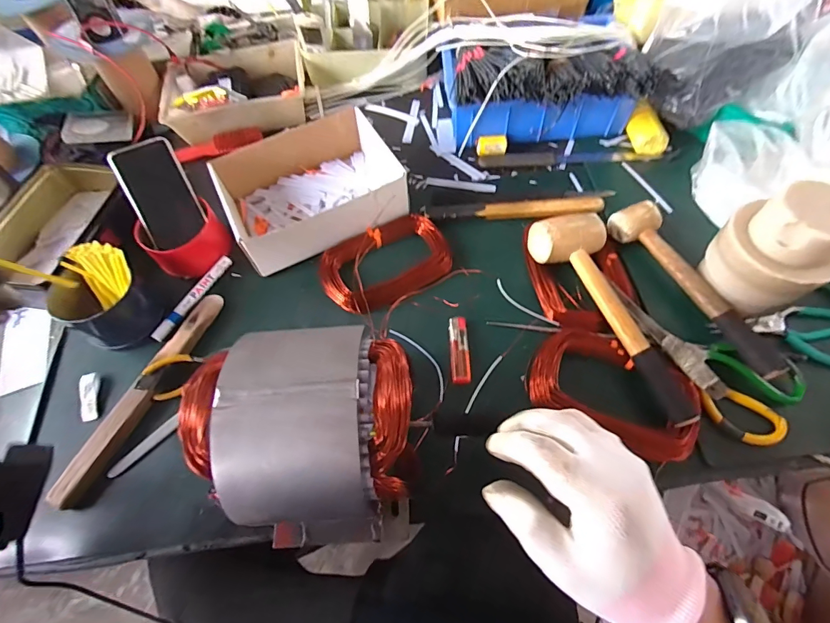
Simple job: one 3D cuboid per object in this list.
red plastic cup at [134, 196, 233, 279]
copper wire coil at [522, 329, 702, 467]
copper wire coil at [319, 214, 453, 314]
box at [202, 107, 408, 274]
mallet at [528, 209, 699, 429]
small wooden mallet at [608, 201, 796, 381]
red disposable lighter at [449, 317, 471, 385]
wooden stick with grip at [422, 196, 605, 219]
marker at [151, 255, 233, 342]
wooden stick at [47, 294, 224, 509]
[{"bbox_3d":[-0.318,-0.098,0.573,0.104,0.055,0.083,-37,67,-15],"label":"red plastic cup"},{"bbox_3d":[0.228,0.085,0.466,0.183,0.019,0.105,23,66,14],"label":"copper wire coil"},{"bbox_3d":[-0.040,-0.064,0.566,0.171,0.029,0.118,-29,65,-12],"label":"copper wire coil"},{"bbox_3d":[-0.149,-0.180,0.606,0.248,0.082,0.180,-26,64,-10],"label":"box"},{"bbox_3d":[0.228,0.002,0.488,0.095,0.055,0.275,-13,63,-4],"label":"mallet"},{"bbox_3d":[0.344,-0.029,0.509,0.063,0.046,0.262,-23,64,-9],"label":"small wooden mallet"},{"bbox_3d":[0.055,0.047,0.505,0.023,0.007,0.087,-2,63,2],"label":"red disposable lighter"},{"bbox_3d":[0.146,-0.148,0.606,0.259,0.026,0.031,-3,63,2],"label":"wooden stick with grip"},{"bbox_3d":[-0.303,-0.020,0.559,0.018,0.015,0.142,22,66,14],"label":"marker"},{"bbox_3d":[-0.323,0.092,0.492,0.031,0.022,0.275,17,65,12],"label":"wooden stick"}]

